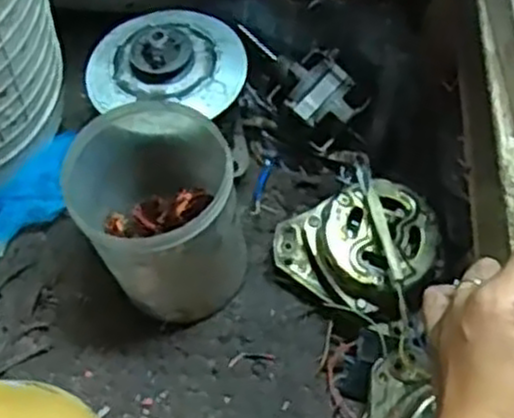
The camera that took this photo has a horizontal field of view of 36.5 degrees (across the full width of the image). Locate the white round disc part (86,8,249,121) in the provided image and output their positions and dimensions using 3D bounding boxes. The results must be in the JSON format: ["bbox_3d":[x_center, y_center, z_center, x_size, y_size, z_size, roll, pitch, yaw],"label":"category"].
[{"bbox_3d":[-0.087,-0.141,0.738,0.145,0.041,0.142,1,64,-2],"label":"white round disc part"}]

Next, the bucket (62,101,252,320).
[{"bbox_3d":[-0.085,0.008,0.698,0.142,0.173,0.152,-14,65,-9],"label":"bucket"}]

